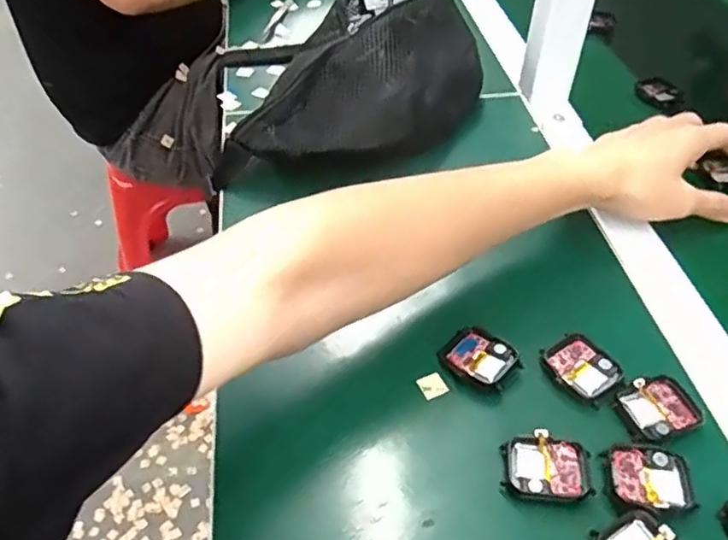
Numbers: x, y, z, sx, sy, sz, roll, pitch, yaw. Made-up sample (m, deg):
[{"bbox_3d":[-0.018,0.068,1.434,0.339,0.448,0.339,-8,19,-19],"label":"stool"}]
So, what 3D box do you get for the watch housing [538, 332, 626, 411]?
[{"bbox_3d":[0.137,0.060,0.400,0.038,0.004,0.046,-26,51,-25],"label":"watch housing"}]

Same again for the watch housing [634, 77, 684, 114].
[{"bbox_3d":[0.301,-0.179,0.648,0.042,0.014,0.044,3,46,-3],"label":"watch housing"}]

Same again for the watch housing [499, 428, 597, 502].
[{"bbox_3d":[0.102,0.110,0.355,0.047,0.010,0.037,5,45,4],"label":"watch housing"}]

